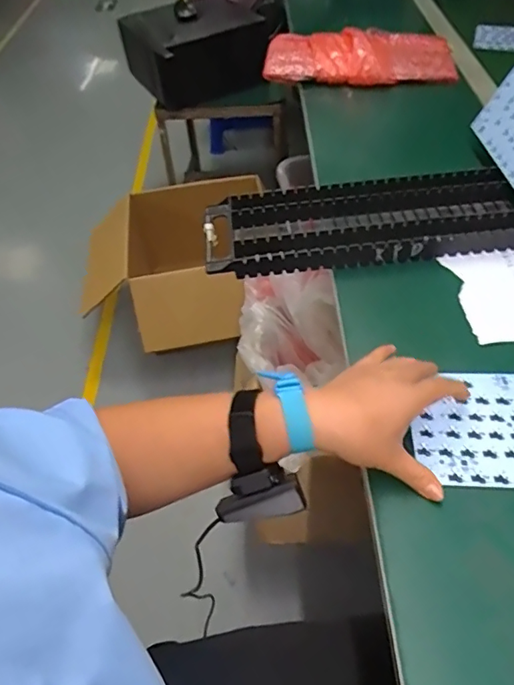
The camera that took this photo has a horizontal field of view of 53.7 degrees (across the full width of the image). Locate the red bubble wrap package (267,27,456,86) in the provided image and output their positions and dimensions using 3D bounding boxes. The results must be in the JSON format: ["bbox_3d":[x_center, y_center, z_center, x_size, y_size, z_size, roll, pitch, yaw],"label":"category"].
[{"bbox_3d":[0.195,-0.551,0.970,0.355,0.053,0.176,0,50,6],"label":"red bubble wrap package"}]

